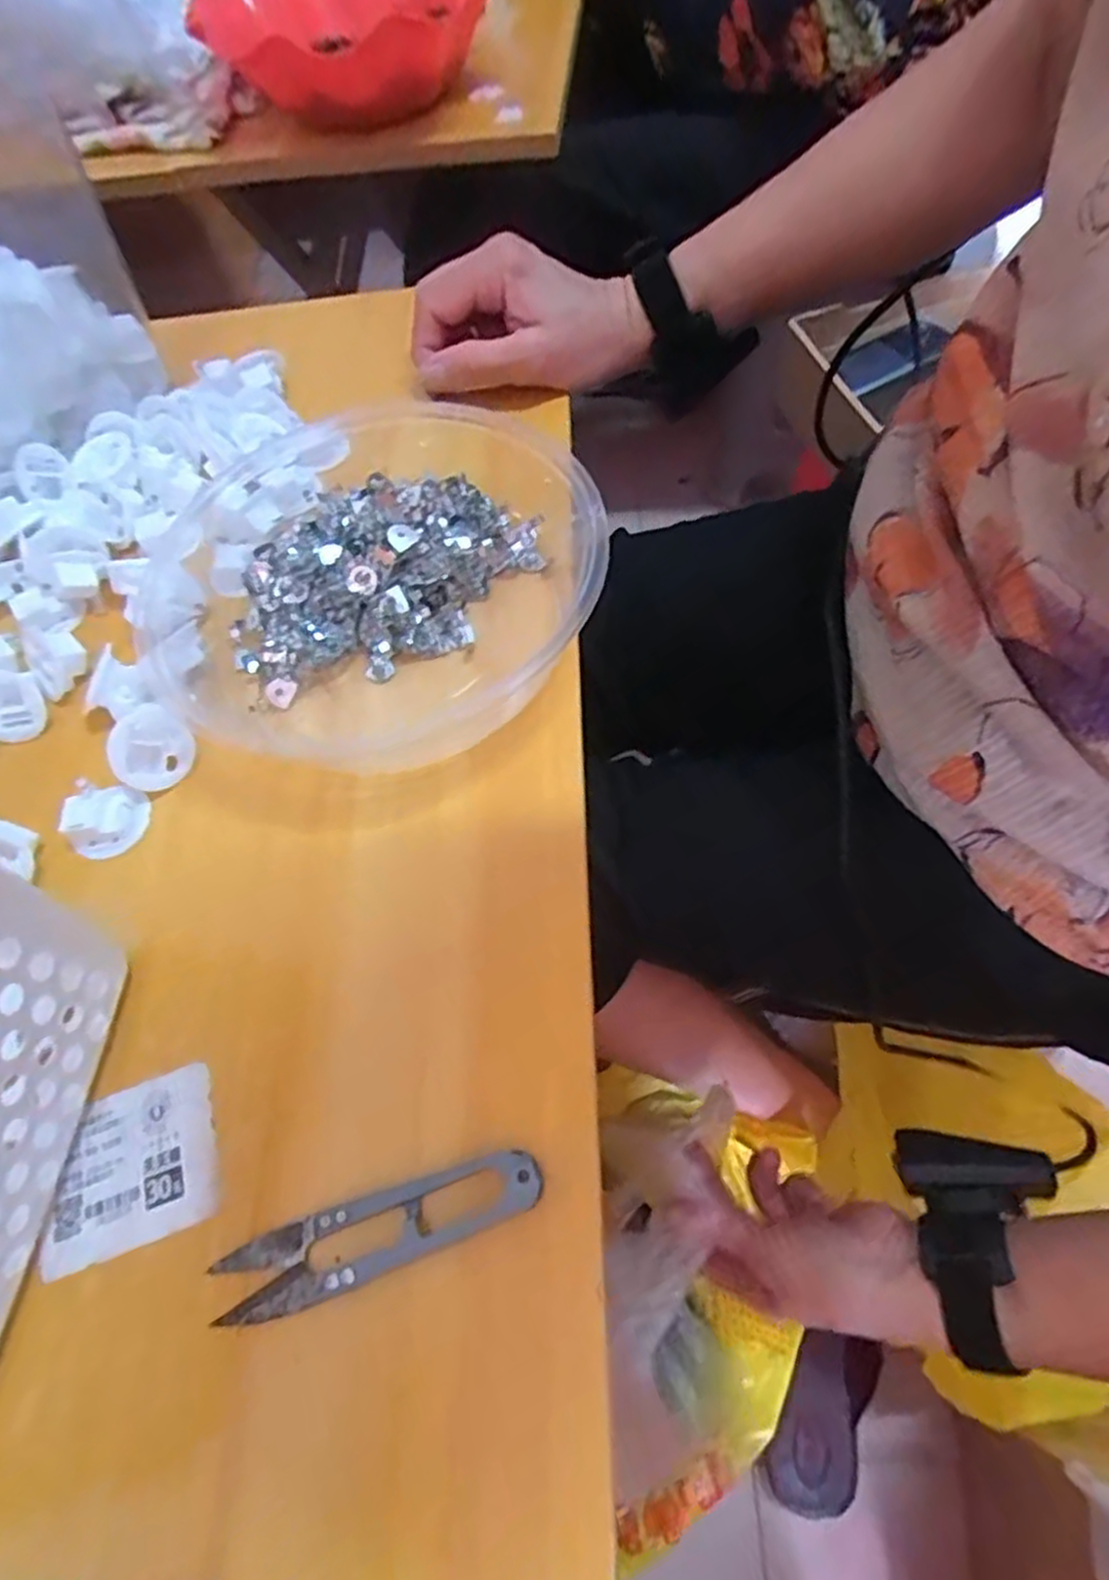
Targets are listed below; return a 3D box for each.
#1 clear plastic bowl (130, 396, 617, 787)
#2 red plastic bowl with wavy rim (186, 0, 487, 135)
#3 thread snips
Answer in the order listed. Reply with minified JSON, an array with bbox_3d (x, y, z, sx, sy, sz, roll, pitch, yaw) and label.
[{"bbox_3d":[-0.087,-0.110,0.330,0.202,0.041,0.207,-1,64,3],"label":"clear plastic bowl"},{"bbox_3d":[-0.142,-0.580,0.557,0.230,0.056,0.225,-2,63,5],"label":"red plastic bowl with wavy rim"},{"bbox_3d":[-0.053,0.132,0.221,0.101,0.011,0.022,-20,62,-4],"label":"thread snips"}]

